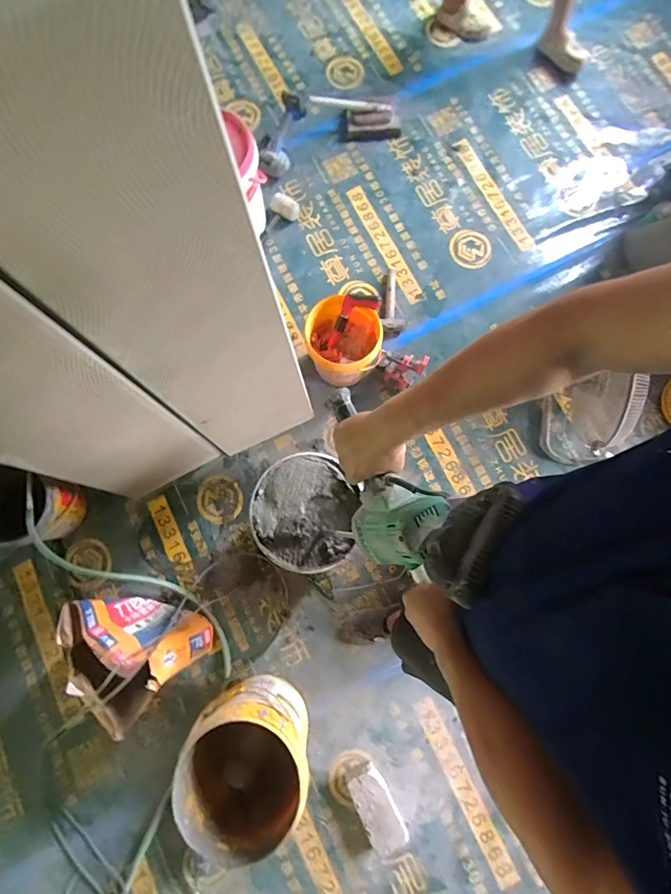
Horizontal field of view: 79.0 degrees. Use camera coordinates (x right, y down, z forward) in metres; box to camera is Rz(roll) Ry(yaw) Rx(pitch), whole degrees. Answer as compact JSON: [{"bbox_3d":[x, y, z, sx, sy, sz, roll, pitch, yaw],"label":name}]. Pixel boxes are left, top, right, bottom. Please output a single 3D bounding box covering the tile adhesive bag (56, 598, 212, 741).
[{"bbox_3d":[-0.594,0.628,1.182,0.346,0.236,0.299,15,81,4],"label":"tile adhesive bag"}]

